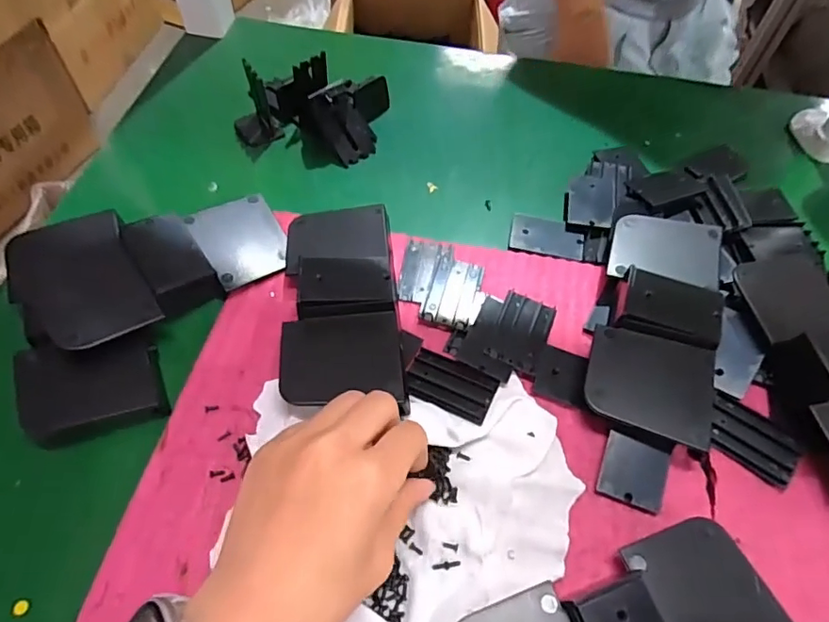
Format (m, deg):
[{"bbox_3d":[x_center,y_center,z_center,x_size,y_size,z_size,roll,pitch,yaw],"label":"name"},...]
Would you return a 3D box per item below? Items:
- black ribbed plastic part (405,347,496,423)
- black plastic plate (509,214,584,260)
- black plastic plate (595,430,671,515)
[{"bbox_3d":[0.022,0.046,0.330,0.054,0.008,0.034,23,60,11],"label":"black ribbed plastic part"},{"bbox_3d":[0.103,-0.058,0.411,0.055,0.005,0.037,11,58,4],"label":"black plastic plate"},{"bbox_3d":[0.126,0.093,0.306,0.036,0.004,0.036,20,71,9],"label":"black plastic plate"}]

